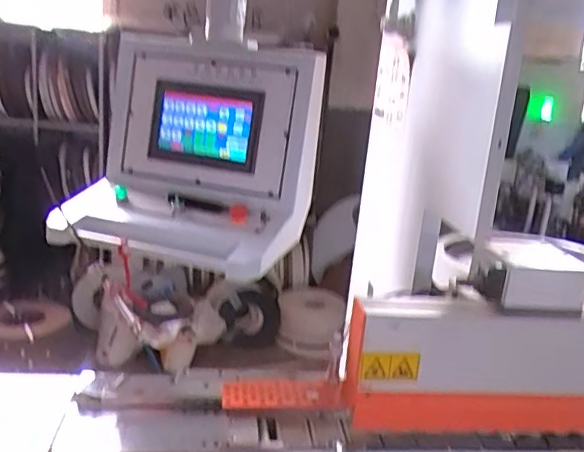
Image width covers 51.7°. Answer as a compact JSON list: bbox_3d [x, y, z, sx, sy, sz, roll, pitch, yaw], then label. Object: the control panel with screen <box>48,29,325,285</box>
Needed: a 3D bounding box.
[{"bbox_3d":[-0.238,-0.182,1.319,0.498,0.418,0.357,9,16,15],"label":"control panel with screen"}]

